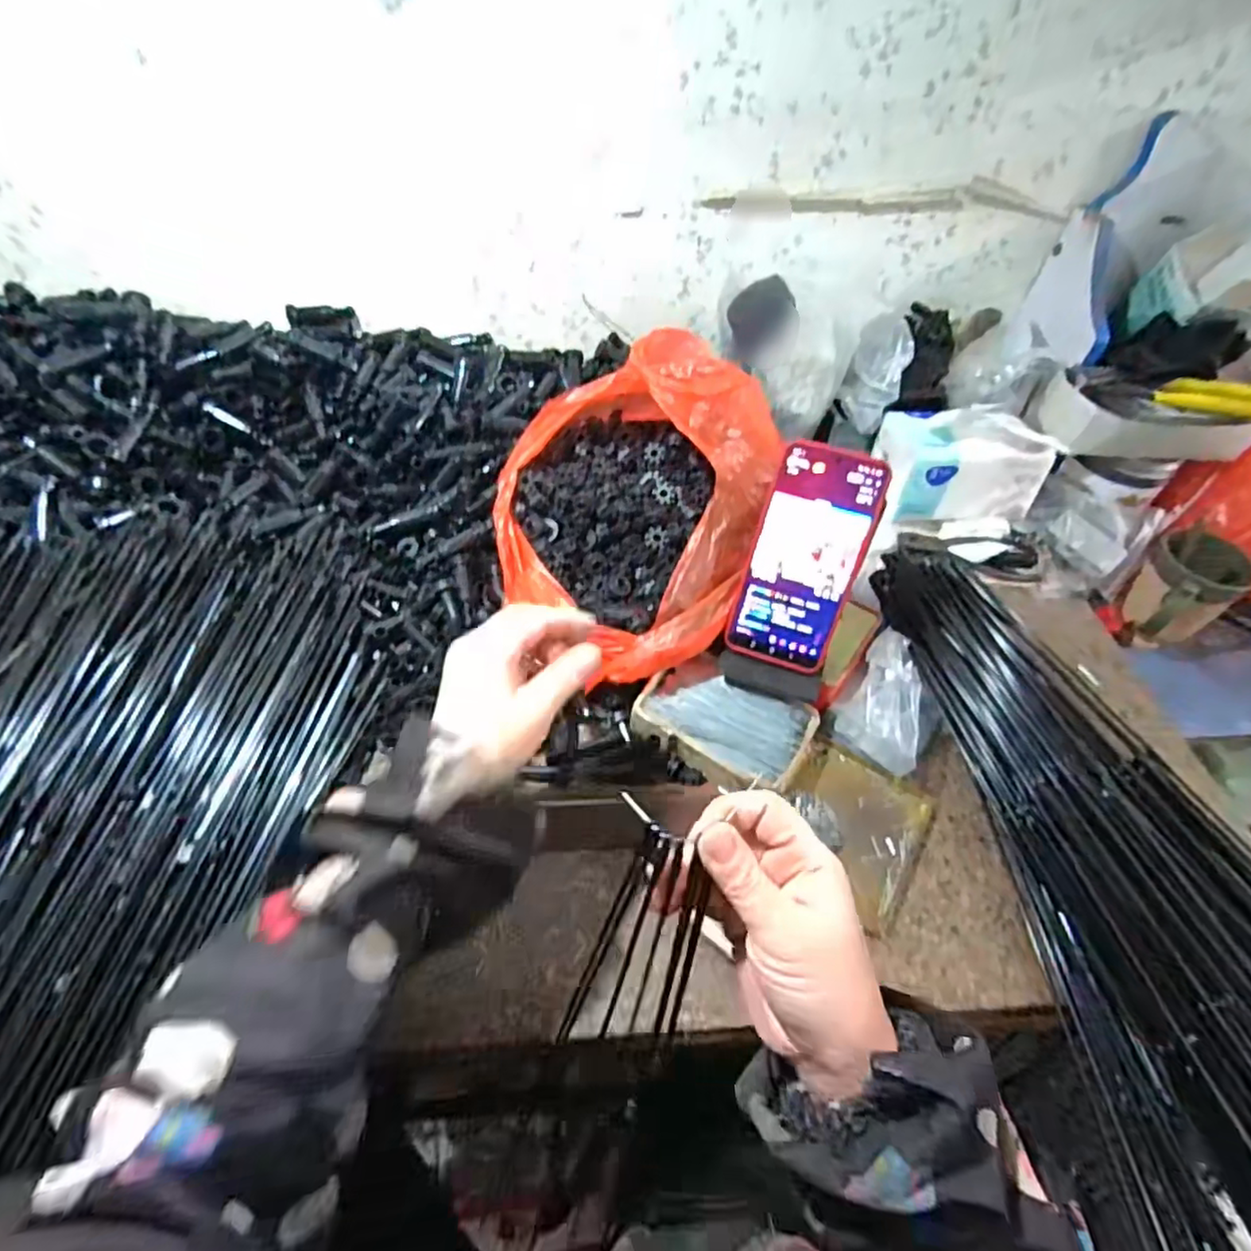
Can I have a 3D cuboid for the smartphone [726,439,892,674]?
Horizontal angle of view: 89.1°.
[{"bbox_3d":[0.132,-0.047,0.469,0.078,0.164,0.007,18,20,9],"label":"smartphone"}]

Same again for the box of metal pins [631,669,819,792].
[{"bbox_3d":[0.075,0.081,0.498,0.132,0.026,0.078,19,53,10],"label":"box of metal pins"}]

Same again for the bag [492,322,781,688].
[{"bbox_3d":[0.009,-0.111,0.517,0.202,0.138,0.256,17,53,9],"label":"bag"}]

